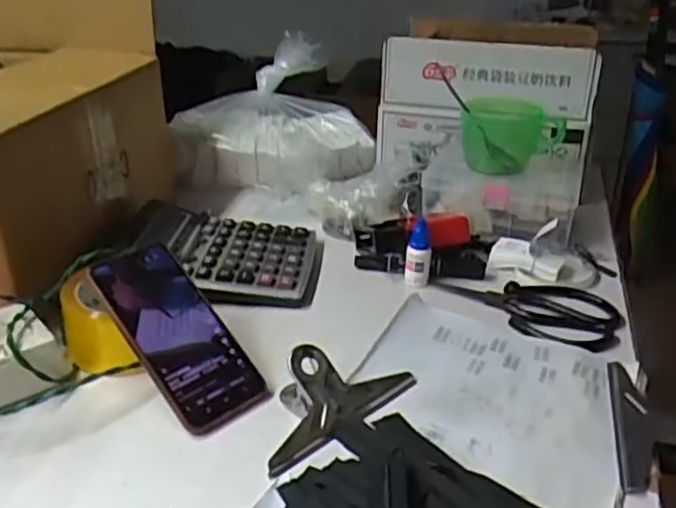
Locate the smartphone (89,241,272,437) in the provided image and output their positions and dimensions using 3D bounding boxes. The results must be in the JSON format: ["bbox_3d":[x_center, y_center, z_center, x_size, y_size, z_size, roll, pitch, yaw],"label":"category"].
[{"bbox_3d":[-0.128,0.061,0.549,0.072,0.013,0.166,-25,69,-39],"label":"smartphone"}]

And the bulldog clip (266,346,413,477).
[{"bbox_3d":[-0.012,0.100,0.523,0.072,0.042,0.147,23,35,38],"label":"bulldog clip"}]

